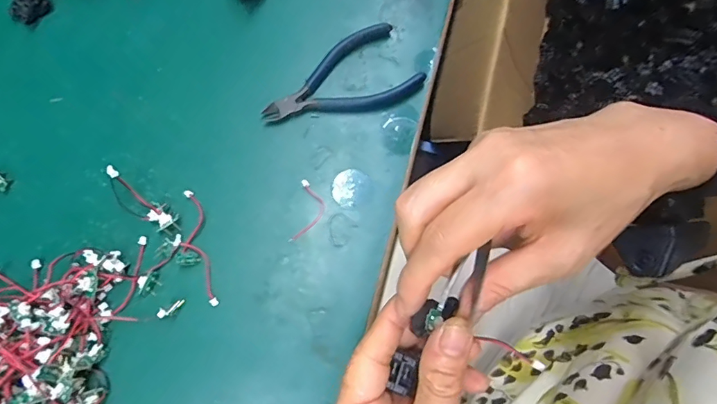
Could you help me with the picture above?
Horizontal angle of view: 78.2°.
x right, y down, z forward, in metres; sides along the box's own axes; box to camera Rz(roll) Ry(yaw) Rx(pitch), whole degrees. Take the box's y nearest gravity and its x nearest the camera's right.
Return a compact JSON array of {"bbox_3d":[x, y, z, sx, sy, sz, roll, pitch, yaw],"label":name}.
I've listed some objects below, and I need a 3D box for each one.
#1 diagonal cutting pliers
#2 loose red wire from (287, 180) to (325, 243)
[{"bbox_3d":[-0.015,-0.088,0.327,0.116,0.012,0.062,-27,79,-10],"label":"diagonal cutting pliers"},{"bbox_3d":[-0.034,0.007,0.301,0.019,0.004,0.044,10,75,-1],"label":"loose red wire"}]

